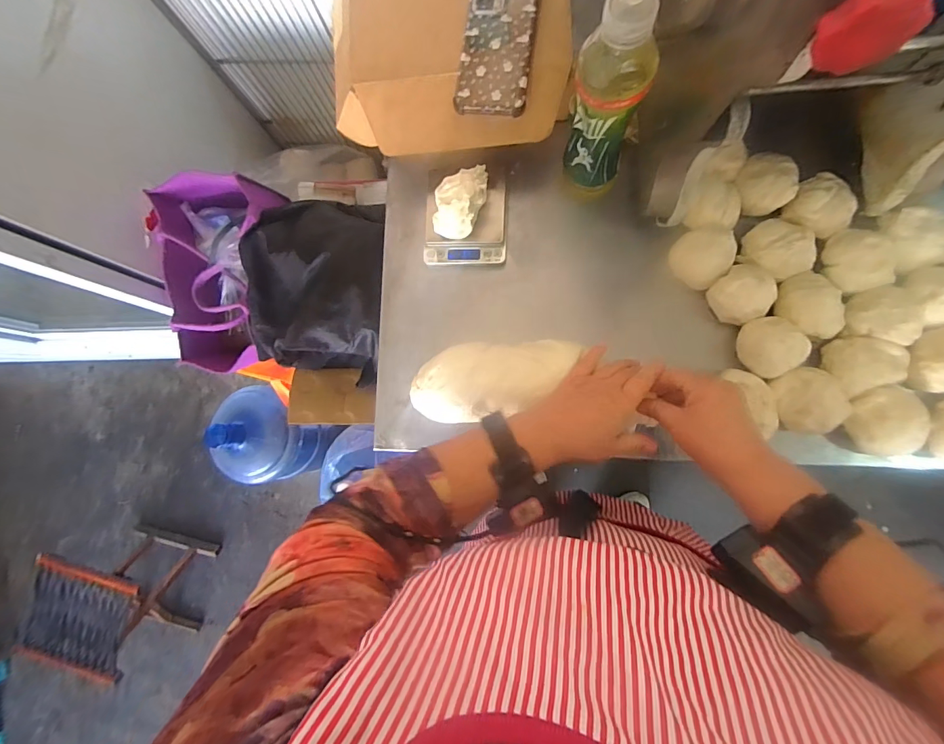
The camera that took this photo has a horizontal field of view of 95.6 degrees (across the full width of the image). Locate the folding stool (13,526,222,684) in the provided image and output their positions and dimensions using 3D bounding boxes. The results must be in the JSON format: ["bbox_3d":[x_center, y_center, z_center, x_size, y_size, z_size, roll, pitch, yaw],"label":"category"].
[{"bbox_3d":[-0.985,0.628,1.194,0.271,0.304,0.271,15,85,8],"label":"folding stool"}]

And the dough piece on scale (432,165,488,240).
[{"bbox_3d":[-0.012,-0.206,0.519,0.051,0.060,0.084,22,86,9],"label":"dough piece on scale"}]

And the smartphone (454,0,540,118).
[{"bbox_3d":[0.030,-0.365,0.475,0.078,0.009,0.165,6,85,7],"label":"smartphone"}]

